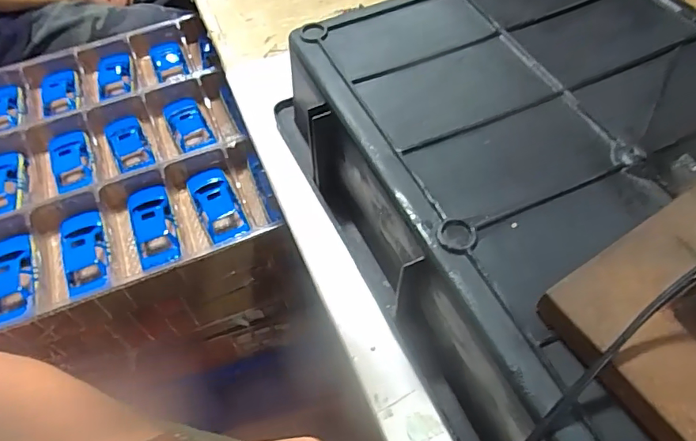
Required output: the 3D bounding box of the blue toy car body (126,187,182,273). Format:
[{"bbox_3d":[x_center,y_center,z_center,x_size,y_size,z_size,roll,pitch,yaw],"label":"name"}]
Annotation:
[{"bbox_3d":[-0.230,0.008,0.568,0.049,0.029,0.135,-25,58,-12],"label":"blue toy car body"}]

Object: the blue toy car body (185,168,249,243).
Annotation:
[{"bbox_3d":[-0.159,-0.017,0.581,0.048,0.030,0.126,-24,58,-12],"label":"blue toy car body"}]

